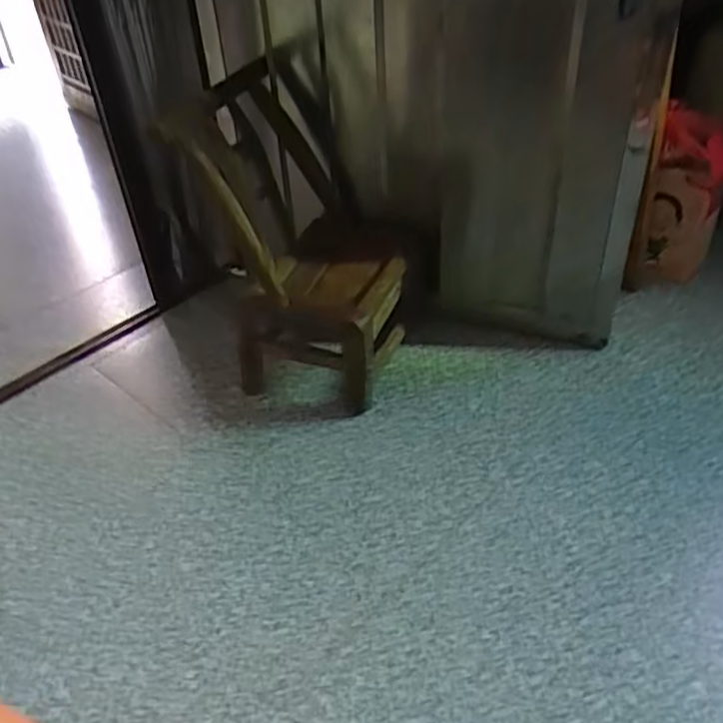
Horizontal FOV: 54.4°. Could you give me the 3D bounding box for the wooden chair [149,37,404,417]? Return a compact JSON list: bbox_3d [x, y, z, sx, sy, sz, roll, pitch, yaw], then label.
[{"bbox_3d":[-0.079,-0.184,1.109,0.258,0.576,0.273,3,42,9],"label":"wooden chair"}]

